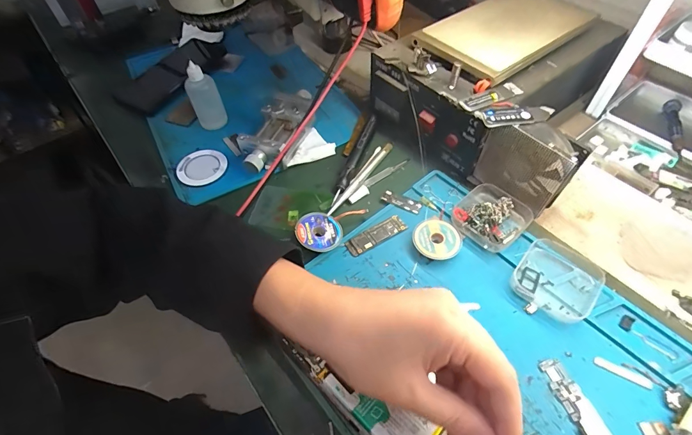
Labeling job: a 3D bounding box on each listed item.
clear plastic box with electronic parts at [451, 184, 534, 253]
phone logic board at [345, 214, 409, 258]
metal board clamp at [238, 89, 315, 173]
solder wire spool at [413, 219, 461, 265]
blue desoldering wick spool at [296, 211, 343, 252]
[{"bbox_3d":[0.144,-0.001,0.353,0.065,0.022,0.061,-37,60,-21],"label":"clear plastic box with electronic parts"},{"bbox_3d":[0.031,0.017,0.355,0.064,0.004,0.020,-28,57,-16],"label":"phone logic board"},{"bbox_3d":[-0.083,-0.106,0.440,0.062,0.035,0.133,12,55,12],"label":"metal board clamp"},{"bbox_3d":[0.087,0.021,0.344,0.044,0.012,0.042,-2,54,2],"label":"solder wire spool"},{"bbox_3d":[-0.027,0.015,0.356,0.044,0.009,0.044,5,55,-8],"label":"blue desoldering wick spool"}]

